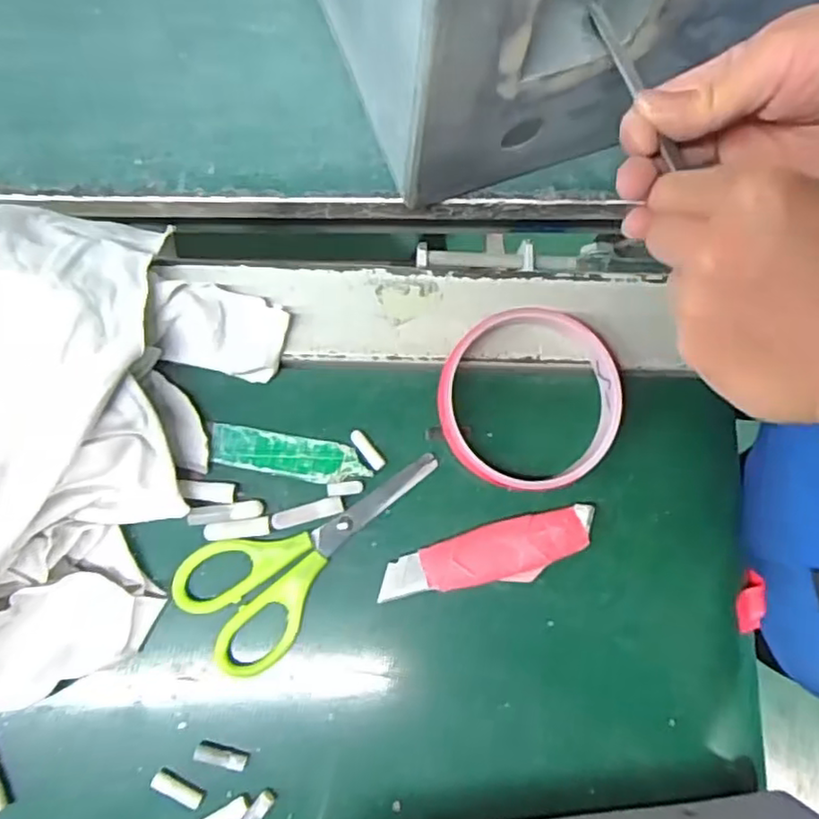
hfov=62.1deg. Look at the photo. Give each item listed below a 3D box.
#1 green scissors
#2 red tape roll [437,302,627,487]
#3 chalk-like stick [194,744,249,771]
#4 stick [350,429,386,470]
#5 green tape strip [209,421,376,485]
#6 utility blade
[{"bbox_3d":[-0.042,0.062,0.314,0.129,0.005,0.058,-36,81,-8],"label":"green scissors"},{"bbox_3d":[0.057,-0.005,0.323,0.088,0.020,0.084,0,78,-1],"label":"red tape roll"},{"bbox_3d":[-0.082,0.151,0.295,0.023,0.005,0.007,12,78,1],"label":"chalk-like stick"},{"bbox_3d":[-0.020,0.019,0.324,0.007,0.004,0.022,-39,82,-9],"label":"stick"},{"bbox_3d":[-0.057,0.021,0.321,0.074,0.004,0.020,11,78,1],"label":"green tape strip"},{"bbox_3d":[0.036,0.067,0.312,0.099,0.011,0.027,-11,78,-4],"label":"utility blade"}]

